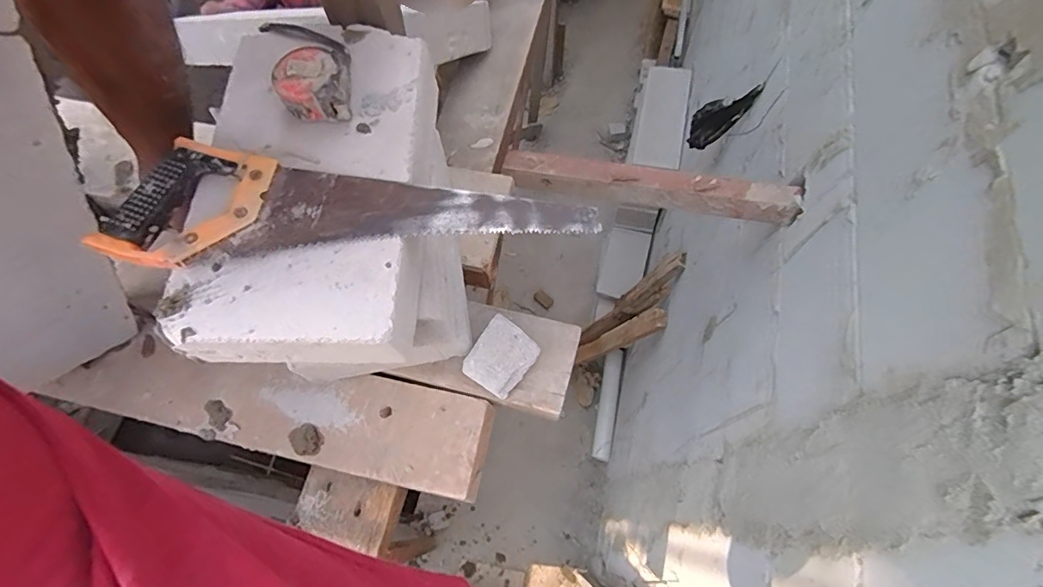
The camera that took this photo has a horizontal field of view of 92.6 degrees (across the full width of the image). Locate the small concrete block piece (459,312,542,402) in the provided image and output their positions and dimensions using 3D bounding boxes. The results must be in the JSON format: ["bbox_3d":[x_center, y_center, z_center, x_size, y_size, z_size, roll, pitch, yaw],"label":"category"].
[{"bbox_3d":[-0.026,0.076,0.585,0.070,0.025,0.080,42,88,-2],"label":"small concrete block piece"}]

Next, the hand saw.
[{"bbox_3d":[-0.141,-0.083,0.434,0.399,0.031,0.103,-3,65,0],"label":"hand saw"}]

